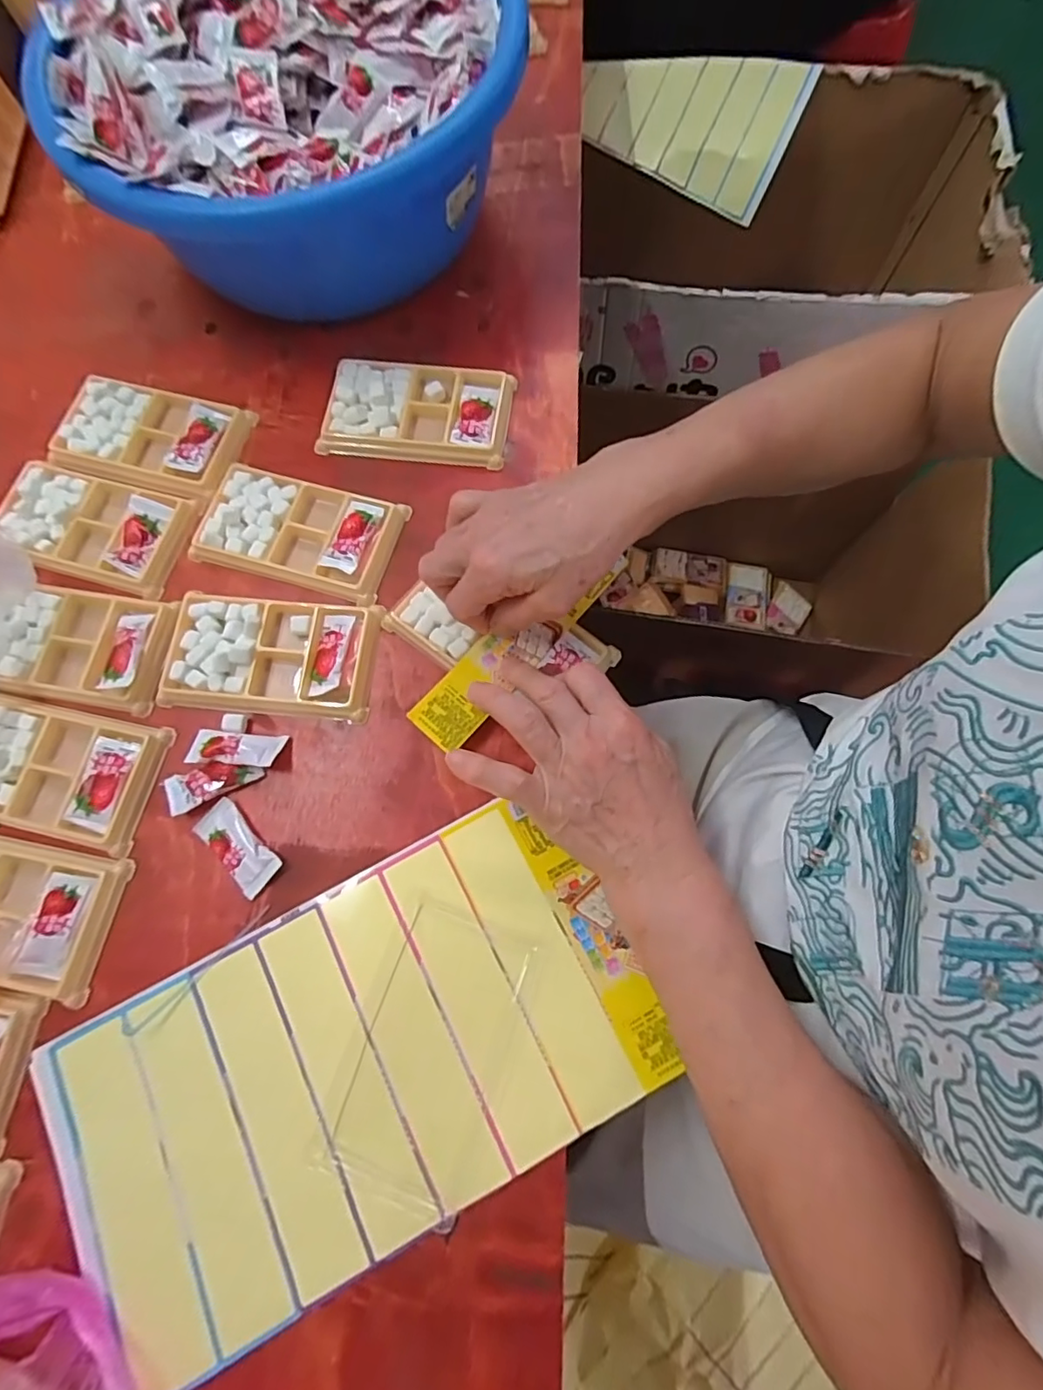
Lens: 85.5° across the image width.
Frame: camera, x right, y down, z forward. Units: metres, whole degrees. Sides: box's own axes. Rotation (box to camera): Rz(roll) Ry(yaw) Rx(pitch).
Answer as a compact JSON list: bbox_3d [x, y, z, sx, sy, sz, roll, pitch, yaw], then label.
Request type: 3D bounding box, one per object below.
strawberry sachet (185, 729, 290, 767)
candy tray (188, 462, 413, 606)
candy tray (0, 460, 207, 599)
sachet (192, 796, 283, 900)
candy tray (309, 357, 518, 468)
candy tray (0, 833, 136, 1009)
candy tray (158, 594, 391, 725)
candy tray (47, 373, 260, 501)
[{"bbox_3d":[-0.178,0.033,0.353,0.055,0.011,0.022,3,74,2],"label":"strawberry sachet"},{"bbox_3d":[-0.155,-0.115,0.392,0.133,0.014,0.074,16,75,6],"label":"candy tray"},{"bbox_3d":[-0.304,-0.122,0.399,0.127,0.014,0.077,15,75,6],"label":"candy tray"},{"bbox_3d":[-0.171,0.092,0.340,0.058,0.005,0.027,44,79,12],"label":"sachet"},{"bbox_3d":[-0.076,-0.210,0.415,0.132,0.016,0.075,7,74,3],"label":"candy tray"},{"bbox_3d":[-0.309,0.123,0.327,0.135,0.011,0.078,11,74,4],"label":"candy tray"},{"bbox_3d":[-0.164,-0.028,0.367,0.135,0.014,0.078,6,74,3],"label":"candy tray"},{"bbox_3d":[-0.277,-0.193,0.420,0.134,0.014,0.079,14,75,5],"label":"candy tray"}]

